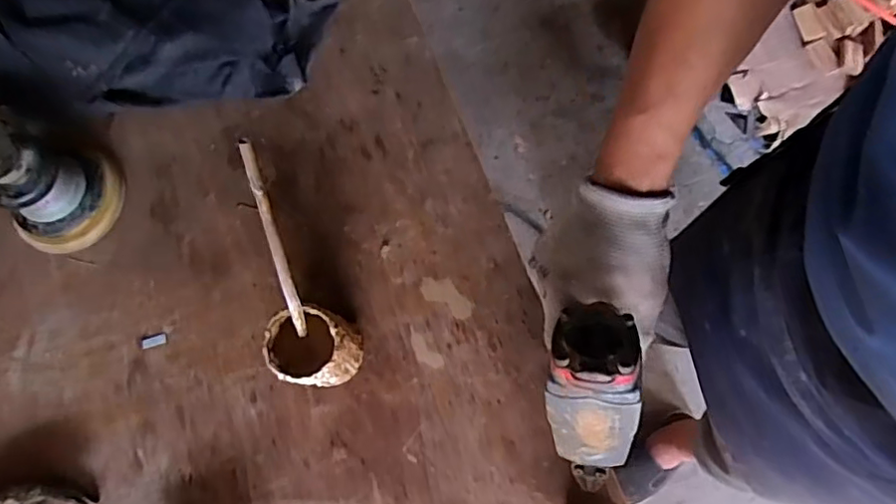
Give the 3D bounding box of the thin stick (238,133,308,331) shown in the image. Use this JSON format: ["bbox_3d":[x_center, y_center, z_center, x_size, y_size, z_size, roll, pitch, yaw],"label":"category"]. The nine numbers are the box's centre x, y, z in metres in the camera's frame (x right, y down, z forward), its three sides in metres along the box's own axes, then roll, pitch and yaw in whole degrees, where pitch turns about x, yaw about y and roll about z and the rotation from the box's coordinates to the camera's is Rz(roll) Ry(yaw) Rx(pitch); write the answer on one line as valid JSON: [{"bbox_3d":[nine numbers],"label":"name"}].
[{"bbox_3d":[-0.125,-0.002,0.419,0.010,0.187,0.008,0,44,2],"label":"thin stick"}]

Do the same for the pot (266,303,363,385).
[{"bbox_3d":[-0.116,0.086,0.515,0.071,0.089,0.067,7,75,4],"label":"pot"}]

